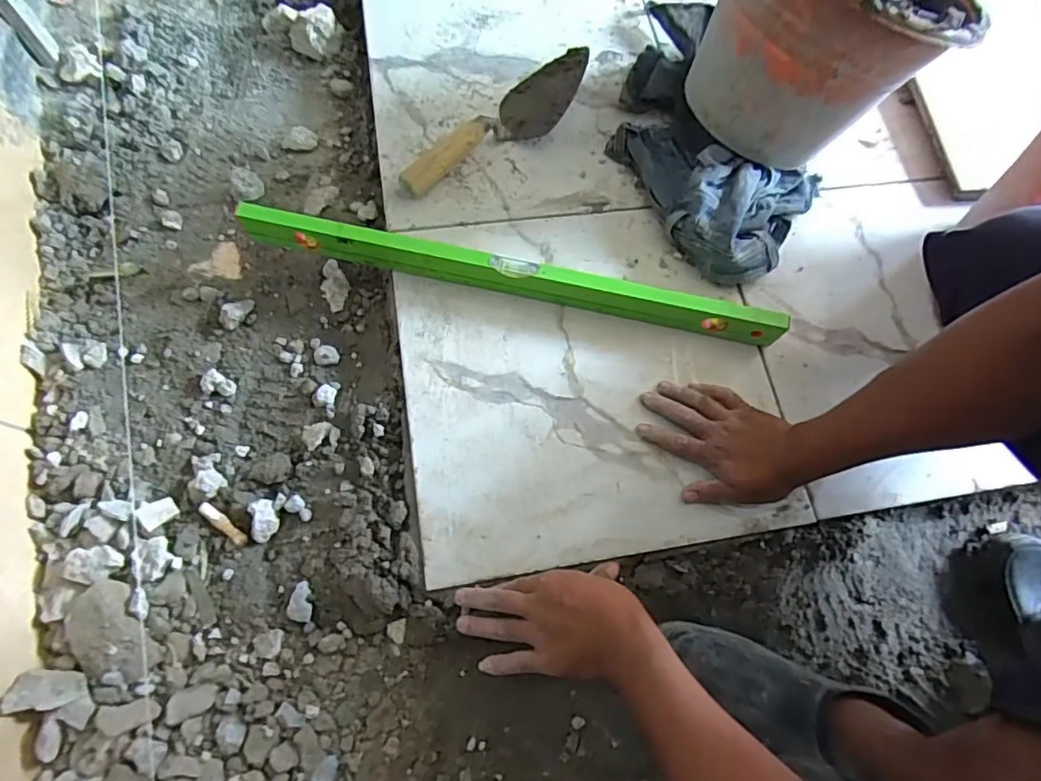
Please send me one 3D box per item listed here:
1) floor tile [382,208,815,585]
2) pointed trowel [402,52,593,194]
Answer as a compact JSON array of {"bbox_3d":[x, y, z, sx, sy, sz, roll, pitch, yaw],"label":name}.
[{"bbox_3d":[0.072,-0.028,0.613,0.389,0.011,0.400,-7,70,-7],"label":"floor tile"},{"bbox_3d":[-0.022,-0.317,0.678,0.085,0.051,0.280,39,71,10],"label":"pointed trowel"}]

